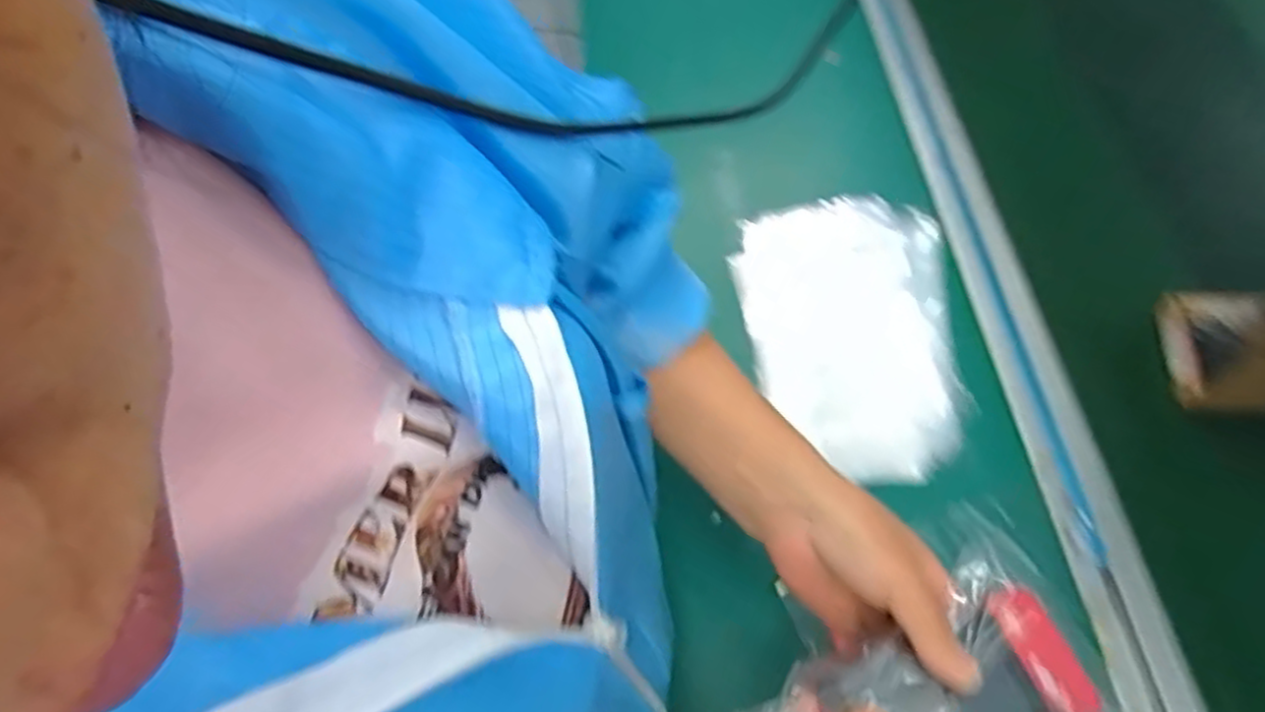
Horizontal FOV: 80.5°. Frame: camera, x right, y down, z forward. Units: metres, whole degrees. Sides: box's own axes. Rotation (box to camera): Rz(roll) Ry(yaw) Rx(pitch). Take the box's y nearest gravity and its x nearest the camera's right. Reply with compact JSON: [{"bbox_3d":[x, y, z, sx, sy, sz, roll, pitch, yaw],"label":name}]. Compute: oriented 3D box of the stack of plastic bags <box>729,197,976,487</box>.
[{"bbox_3d":[0.169,-0.023,0.604,0.161,0.021,0.257,-1,62,10],"label":"stack of plastic bags"}]

